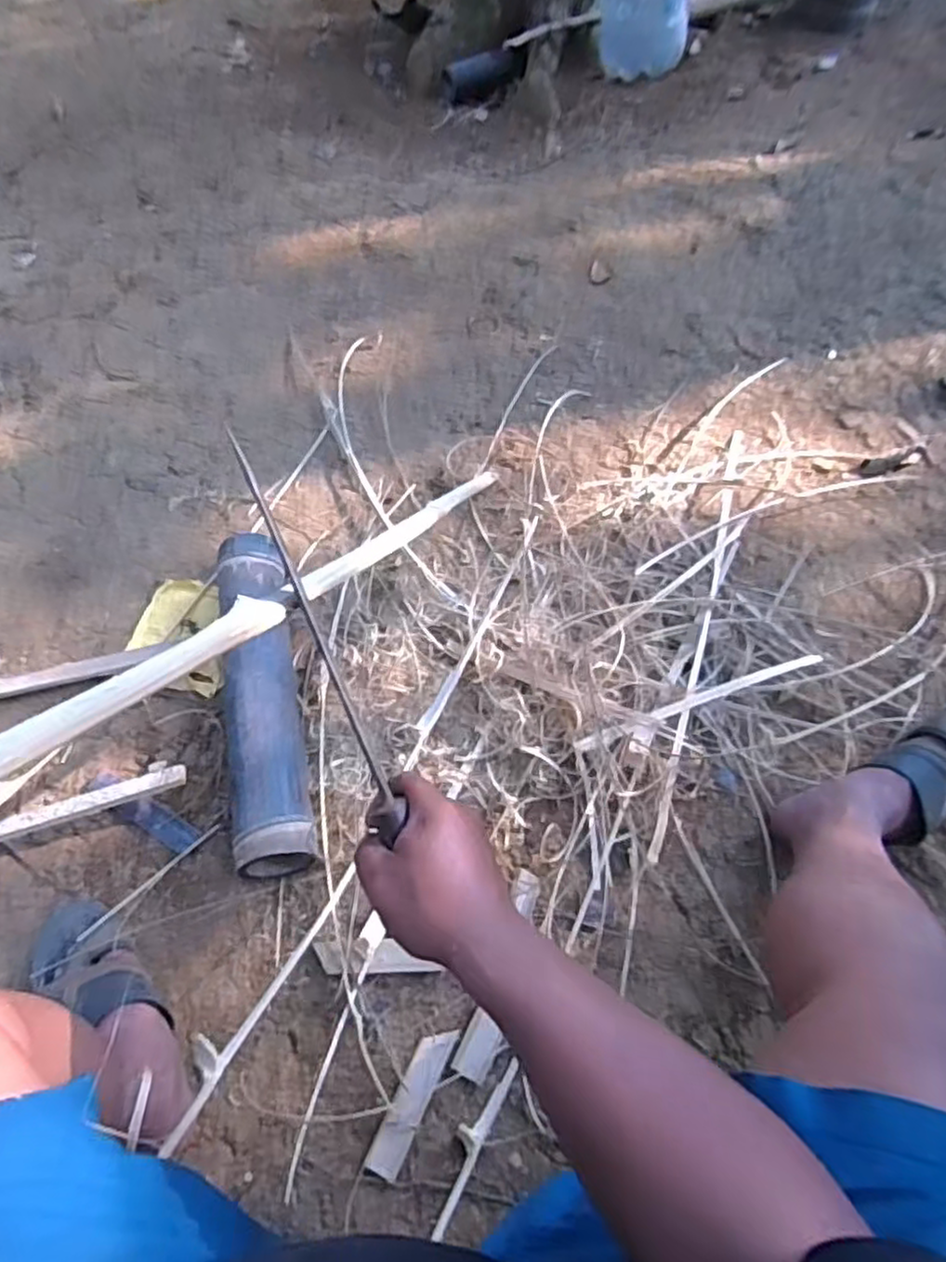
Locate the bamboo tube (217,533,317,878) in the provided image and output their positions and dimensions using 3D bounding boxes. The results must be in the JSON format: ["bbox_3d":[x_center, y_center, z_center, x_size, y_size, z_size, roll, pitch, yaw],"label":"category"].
[{"bbox_3d":[-0.281,0.070,0.937,0.099,0.091,0.497,-12,60,-7],"label":"bamboo tube"}]

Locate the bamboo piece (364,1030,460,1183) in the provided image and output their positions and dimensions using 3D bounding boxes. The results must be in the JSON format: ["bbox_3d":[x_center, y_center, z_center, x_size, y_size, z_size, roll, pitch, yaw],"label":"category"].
[{"bbox_3d":[-0.061,0.474,0.713,0.034,0.005,0.137,22,59,15],"label":"bamboo piece"}]

